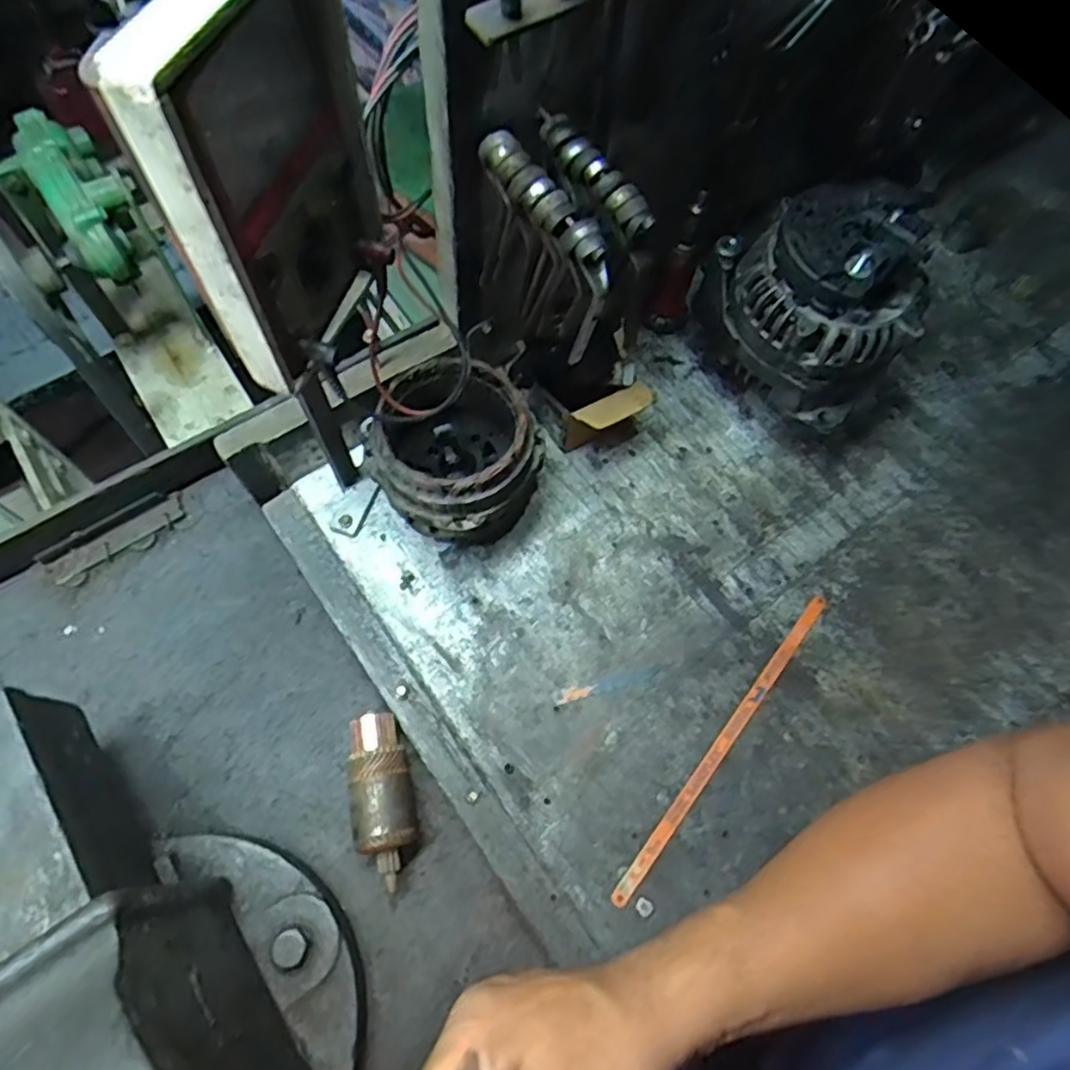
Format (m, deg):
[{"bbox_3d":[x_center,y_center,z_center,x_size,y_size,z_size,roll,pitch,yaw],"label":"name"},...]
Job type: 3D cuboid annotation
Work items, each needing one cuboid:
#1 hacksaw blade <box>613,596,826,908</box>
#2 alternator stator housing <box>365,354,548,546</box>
[{"bbox_3d":[0.158,0.165,0.552,0.015,0.004,0.301,38,68,14],"label":"hacksaw blade"},{"bbox_3d":[-0.064,-0.056,0.571,0.122,0.134,0.121,1,66,-3],"label":"alternator stator housing"}]

